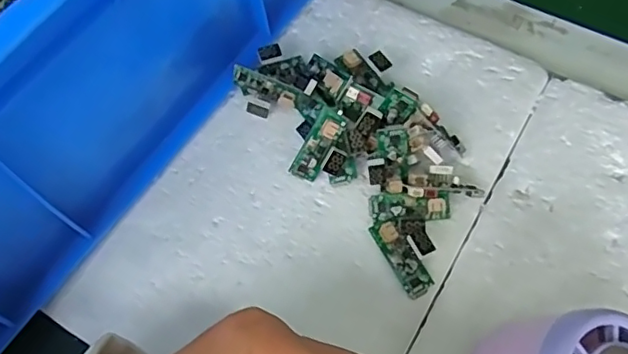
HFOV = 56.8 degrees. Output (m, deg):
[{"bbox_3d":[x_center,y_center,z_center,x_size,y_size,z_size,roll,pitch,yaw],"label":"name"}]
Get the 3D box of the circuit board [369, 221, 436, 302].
[{"bbox_3d":[0.042,0.038,0.277,0.014,0.010,0.039,-28,66,-10],"label":"circuit board"}]

